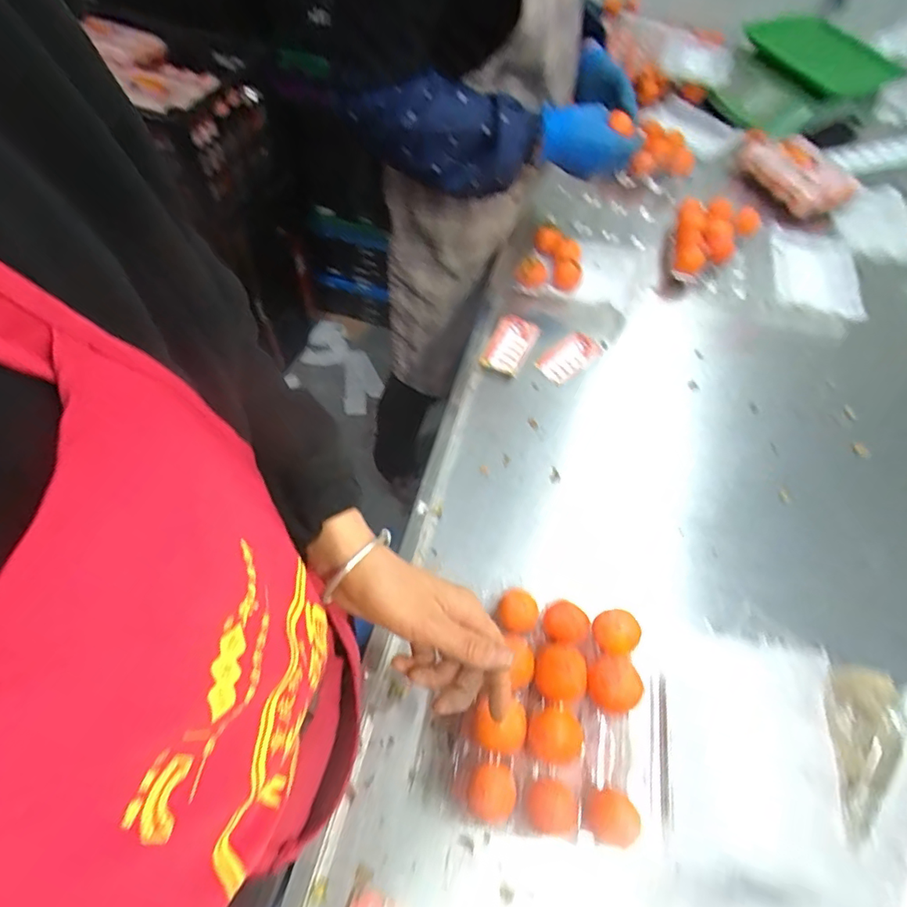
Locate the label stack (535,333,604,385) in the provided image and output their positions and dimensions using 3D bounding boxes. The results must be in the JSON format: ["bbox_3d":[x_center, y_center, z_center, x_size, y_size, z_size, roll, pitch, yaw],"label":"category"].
[{"bbox_3d":[0.168,-0.140,0.752,0.099,0.010,0.054,-36,68,-22],"label":"label stack"}]

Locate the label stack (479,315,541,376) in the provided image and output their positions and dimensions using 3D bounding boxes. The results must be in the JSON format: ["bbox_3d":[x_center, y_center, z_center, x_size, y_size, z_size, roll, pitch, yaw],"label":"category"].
[{"bbox_3d":[0.080,-0.154,0.744,0.059,0.022,0.096,22,60,9],"label":"label stack"}]

